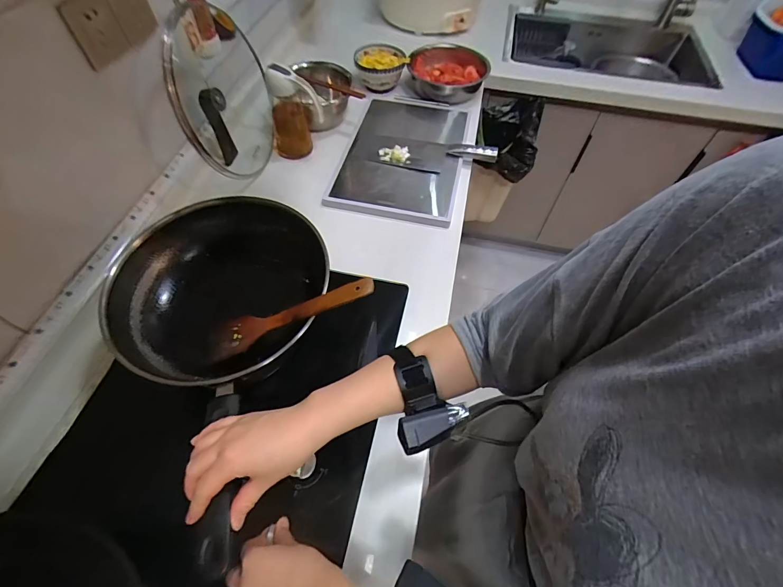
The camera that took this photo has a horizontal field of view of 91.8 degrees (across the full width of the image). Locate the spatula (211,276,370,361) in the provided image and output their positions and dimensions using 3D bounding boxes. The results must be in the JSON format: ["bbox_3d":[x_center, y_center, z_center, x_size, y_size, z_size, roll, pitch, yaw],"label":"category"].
[{"bbox_3d":[-0.139,0.029,0.516,0.256,0.009,0.058,-20,55,18],"label":"spatula"}]

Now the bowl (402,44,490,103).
[{"bbox_3d":[0.147,-0.595,1.019,0.199,0.082,0.223,26,59,15],"label":"bowl"}]

